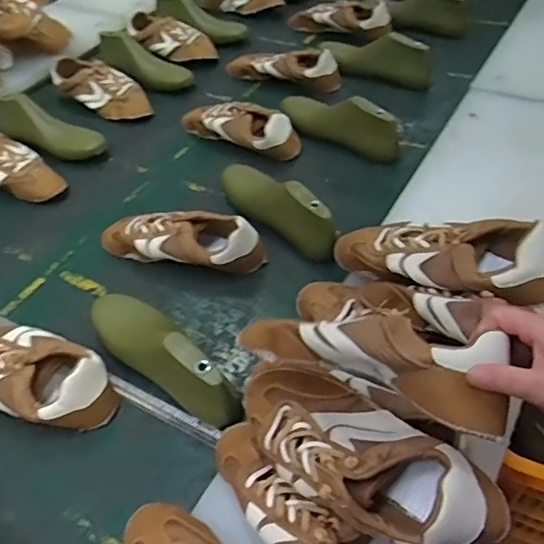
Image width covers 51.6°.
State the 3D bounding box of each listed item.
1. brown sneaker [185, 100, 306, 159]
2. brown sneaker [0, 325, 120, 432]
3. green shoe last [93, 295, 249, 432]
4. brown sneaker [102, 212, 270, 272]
[{"bbox_3d":[-0.063,-0.266,1.028,0.248,0.075,0.084,24,54,23],"label":"brown sneaker"},{"bbox_3d":[-0.300,0.120,0.682,0.236,0.076,0.103,14,51,16],"label":"brown sneaker"},{"bbox_3d":[-0.127,0.084,0.676,0.265,0.073,0.082,32,58,28],"label":"green shoe last"},{"bbox_3d":[-0.133,-0.052,0.823,0.248,0.076,0.086,11,50,13],"label":"brown sneaker"}]

